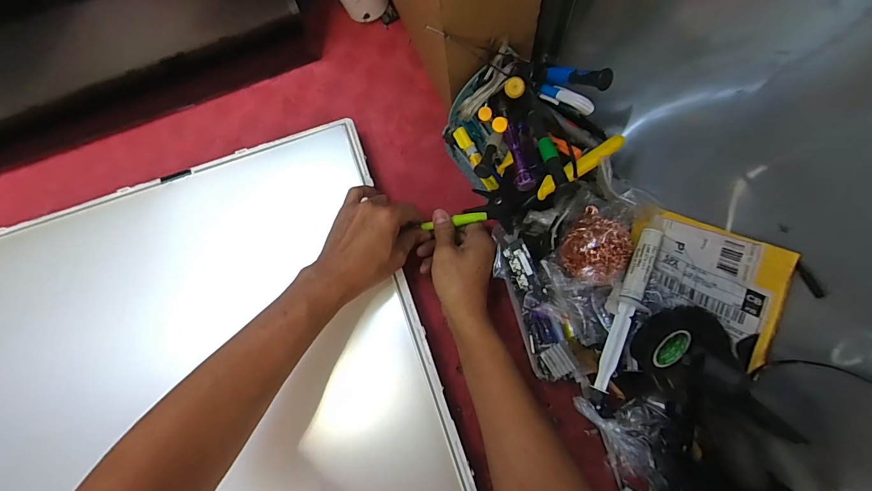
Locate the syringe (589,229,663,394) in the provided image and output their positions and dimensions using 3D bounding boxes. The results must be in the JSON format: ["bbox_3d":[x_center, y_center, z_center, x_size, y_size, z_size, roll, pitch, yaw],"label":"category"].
[{"bbox_3d":[0.166,0.055,0.337,0.024,0.025,0.145,25,79,7],"label":"syringe"}]

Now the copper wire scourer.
[{"bbox_3d":[0.144,0.005,0.357,0.056,0.056,0.062,-35,79,-6],"label":"copper wire scourer"}]

